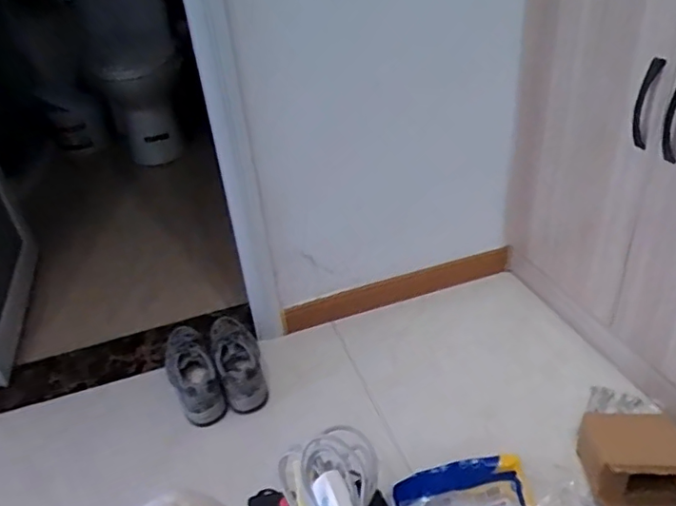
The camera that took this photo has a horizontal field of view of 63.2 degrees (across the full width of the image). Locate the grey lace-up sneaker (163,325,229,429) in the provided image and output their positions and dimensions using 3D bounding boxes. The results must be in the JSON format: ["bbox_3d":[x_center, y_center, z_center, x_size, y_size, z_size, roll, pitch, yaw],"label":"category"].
[{"bbox_3d":[-0.335,0.254,1.240,0.100,0.082,0.285,-19,36,-19],"label":"grey lace-up sneaker"}]

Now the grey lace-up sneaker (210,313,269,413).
[{"bbox_3d":[-0.234,0.242,1.274,0.107,0.105,0.288,-17,35,-17],"label":"grey lace-up sneaker"}]

